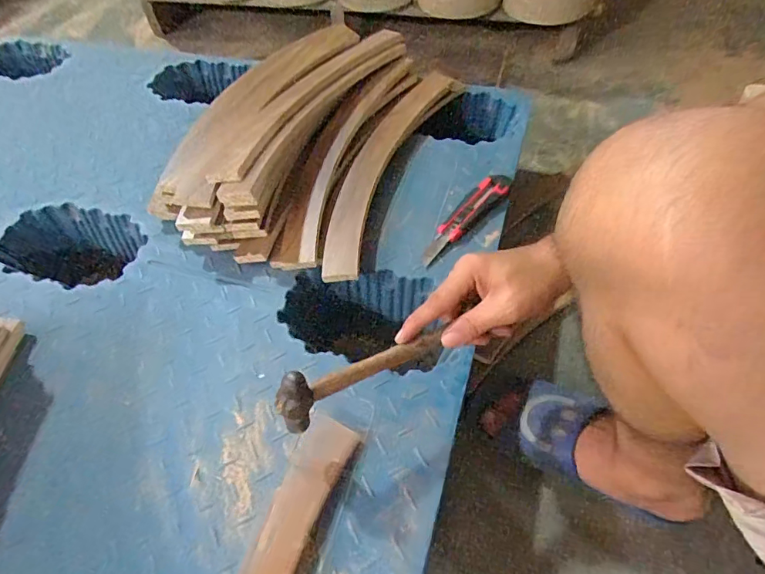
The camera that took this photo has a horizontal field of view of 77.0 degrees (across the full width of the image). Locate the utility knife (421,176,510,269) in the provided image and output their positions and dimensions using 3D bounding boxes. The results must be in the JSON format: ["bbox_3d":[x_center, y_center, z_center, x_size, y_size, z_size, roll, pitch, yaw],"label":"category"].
[{"bbox_3d":[0.120,-0.100,0.674,0.041,0.024,0.183,34,64,25],"label":"utility knife"}]

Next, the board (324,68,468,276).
[{"bbox_3d":[0.009,-0.193,0.743,0.093,0.032,0.470,18,59,16],"label":"board"}]

